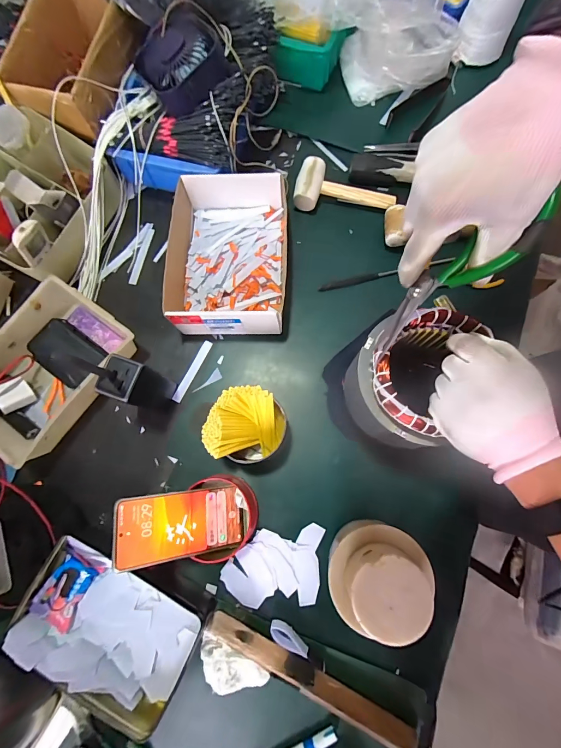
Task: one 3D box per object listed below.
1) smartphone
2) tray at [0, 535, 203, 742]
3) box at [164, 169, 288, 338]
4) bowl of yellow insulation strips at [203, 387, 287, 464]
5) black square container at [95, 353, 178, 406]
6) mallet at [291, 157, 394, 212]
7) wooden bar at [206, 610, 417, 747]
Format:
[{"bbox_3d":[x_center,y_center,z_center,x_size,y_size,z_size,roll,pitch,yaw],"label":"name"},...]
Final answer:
[{"bbox_3d":[-0.122,0.186,0.414,0.155,0.005,0.077,6,72,-32],"label":"smartphone"},{"bbox_3d":[-0.220,0.318,0.423,0.225,0.049,0.139,28,80,7],"label":"tray"},{"bbox_3d":[-0.085,-0.189,0.533,0.180,0.076,0.239,1,78,2],"label":"box"},{"bbox_3d":[-0.046,0.074,0.466,0.095,0.093,0.103,0,78,1],"label":"bowl of yellow insulation strips"},{"bbox_3d":[-0.196,0.017,0.468,0.055,0.133,0.055,21,79,6],"label":"black square container"},{"bbox_3d":[0.112,-0.309,0.568,0.170,0.047,0.078,16,78,5],"label":"mallet"},{"bbox_3d":[0.034,0.382,0.418,0.273,0.028,0.033,23,79,6],"label":"wooden bar"}]

